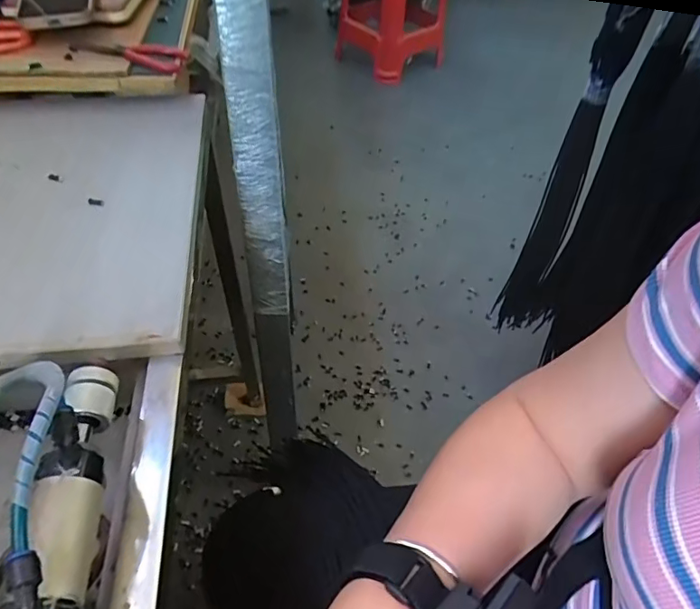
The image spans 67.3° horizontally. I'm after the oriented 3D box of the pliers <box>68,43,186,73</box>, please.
[{"bbox_3d":[-0.240,-0.280,0.582,0.121,0.015,0.039,12,50,9],"label":"pliers"}]

